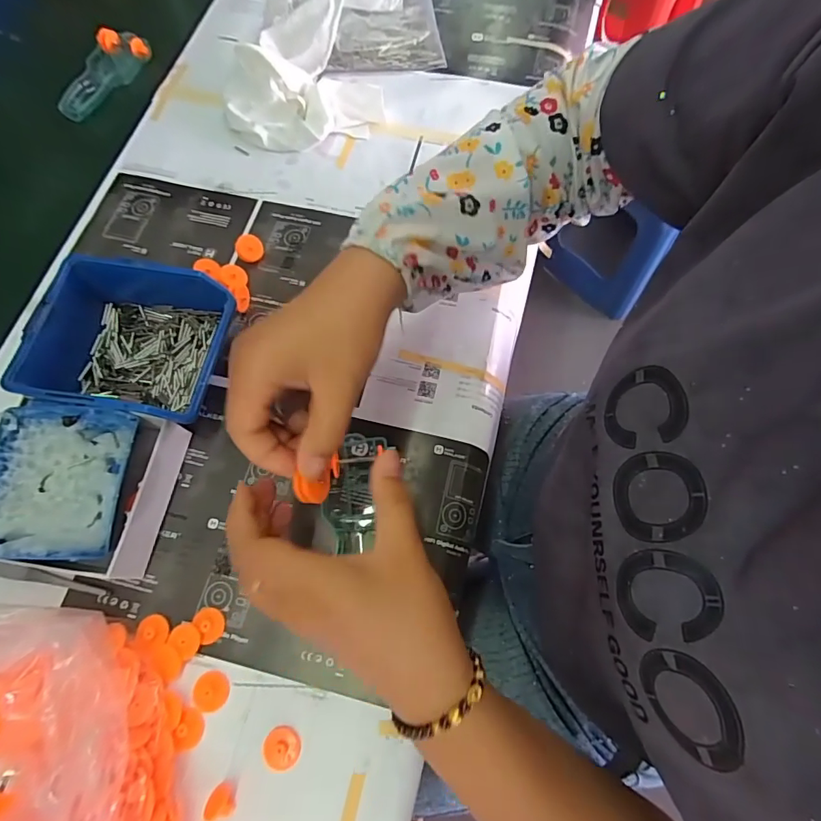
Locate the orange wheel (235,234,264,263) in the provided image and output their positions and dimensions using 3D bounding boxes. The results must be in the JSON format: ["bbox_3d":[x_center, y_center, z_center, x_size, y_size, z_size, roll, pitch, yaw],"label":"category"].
[{"bbox_3d":[-0.141,-0.142,0.404,0.023,0.007,0.023,-27,107,-13],"label":"orange wheel"}]

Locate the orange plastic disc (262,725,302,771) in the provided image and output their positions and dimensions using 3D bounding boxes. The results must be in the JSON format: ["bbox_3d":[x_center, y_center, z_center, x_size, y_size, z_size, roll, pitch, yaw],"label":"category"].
[{"bbox_3d":[-0.079,0.208,0.283,0.023,0.004,0.022,0,69,0],"label":"orange plastic disc"}]

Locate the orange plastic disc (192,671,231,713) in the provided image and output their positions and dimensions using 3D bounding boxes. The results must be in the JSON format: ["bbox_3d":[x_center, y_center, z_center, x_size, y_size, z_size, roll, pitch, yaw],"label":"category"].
[{"bbox_3d":[-0.127,0.179,0.293,0.024,0.004,0.022,0,69,0],"label":"orange plastic disc"}]

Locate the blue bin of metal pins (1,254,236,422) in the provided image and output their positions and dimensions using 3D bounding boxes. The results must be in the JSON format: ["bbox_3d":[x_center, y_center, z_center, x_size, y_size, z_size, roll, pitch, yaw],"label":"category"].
[{"bbox_3d":[-0.200,-0.046,0.343,0.120,0.063,0.108,8,70,3],"label":"blue bin of metal pins"}]

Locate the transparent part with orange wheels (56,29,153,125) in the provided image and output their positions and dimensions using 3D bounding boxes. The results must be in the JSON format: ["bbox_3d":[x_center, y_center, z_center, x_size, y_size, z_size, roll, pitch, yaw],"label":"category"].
[{"bbox_3d":[-0.344,-0.371,0.505,0.052,0.025,0.121,31,73,11],"label":"transparent part with orange wheels"}]

